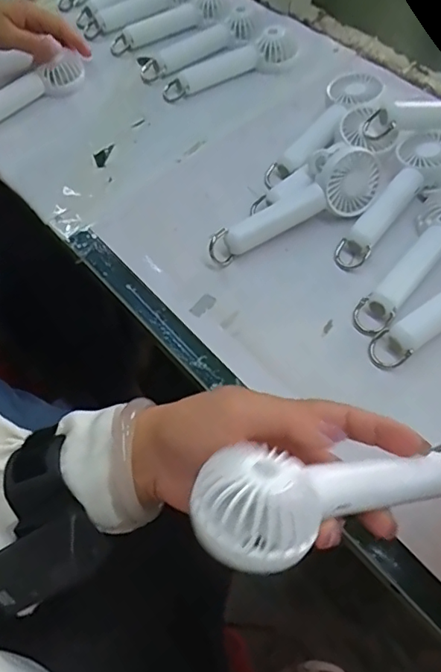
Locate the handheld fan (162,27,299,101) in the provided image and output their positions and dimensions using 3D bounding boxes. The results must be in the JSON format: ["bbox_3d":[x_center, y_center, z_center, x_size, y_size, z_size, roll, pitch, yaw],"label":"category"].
[{"bbox_3d":[0.009,-0.311,0.594,0.158,0.035,0.046,-17,56,-8],"label":"handheld fan"}]

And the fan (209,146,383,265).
[{"bbox_3d":[0.067,-0.114,0.456,0.171,0.052,0.049,-27,59,-15],"label":"fan"}]

